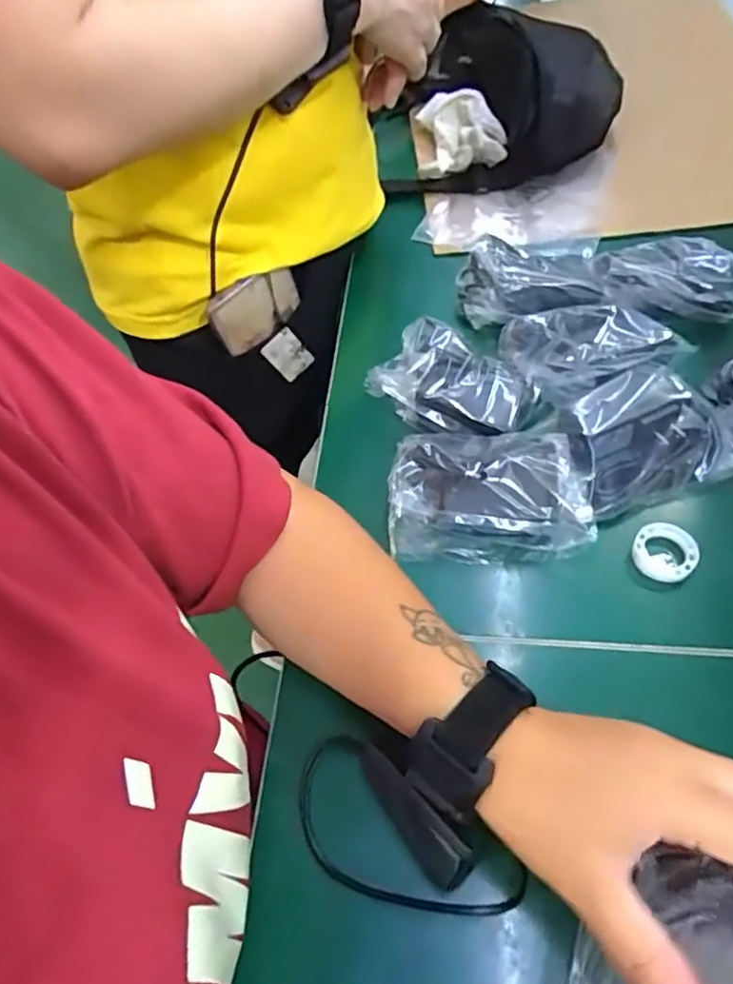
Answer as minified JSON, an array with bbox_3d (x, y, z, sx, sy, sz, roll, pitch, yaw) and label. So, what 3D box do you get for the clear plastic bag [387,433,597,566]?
[{"bbox_3d":[0.077,-0.002,0.406,0.123,0.050,0.078,3,55,8],"label":"clear plastic bag"}]

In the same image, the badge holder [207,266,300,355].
[{"bbox_3d":[-0.086,-0.143,0.510,0.073,0.054,0.010,-33,59,-17],"label":"badge holder"}]

